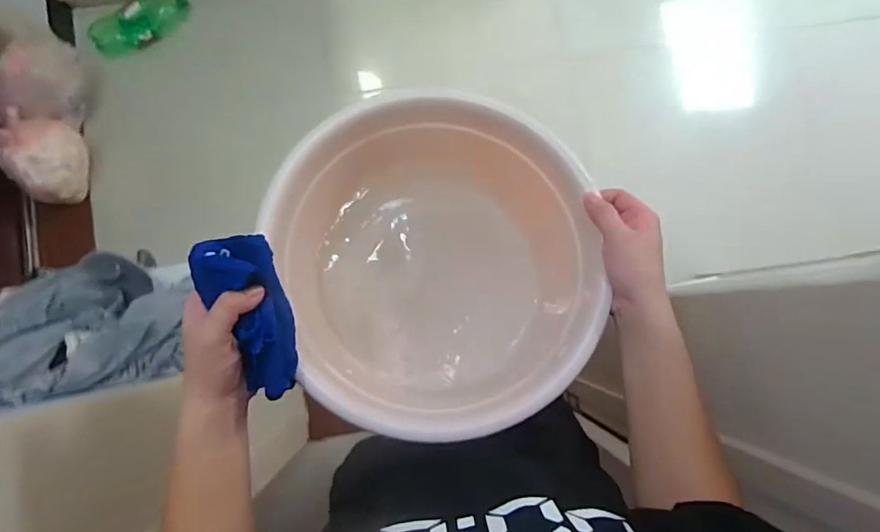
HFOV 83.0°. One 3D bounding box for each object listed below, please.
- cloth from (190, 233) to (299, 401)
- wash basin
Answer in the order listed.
[{"bbox_3d":[-0.157,0.046,0.423,0.061,0.034,0.144,-19,102,-6],"label":"cloth"},{"bbox_3d":[-0.003,-0.003,0.550,0.316,0.147,0.318,0,85,-4],"label":"wash basin"}]

